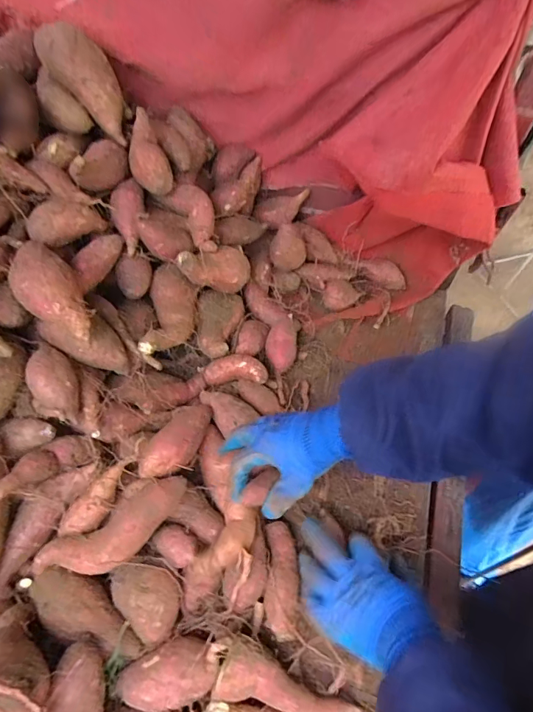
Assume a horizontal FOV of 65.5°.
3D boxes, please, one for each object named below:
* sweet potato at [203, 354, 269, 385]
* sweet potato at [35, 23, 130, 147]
[{"bbox_3d":[-0.045,0.019,0.612,0.091,0.029,0.038,3,54,1],"label":"sweet potato"},{"bbox_3d":[-0.243,-0.373,0.561,0.066,0.058,0.169,-44,102,-27],"label":"sweet potato"}]

